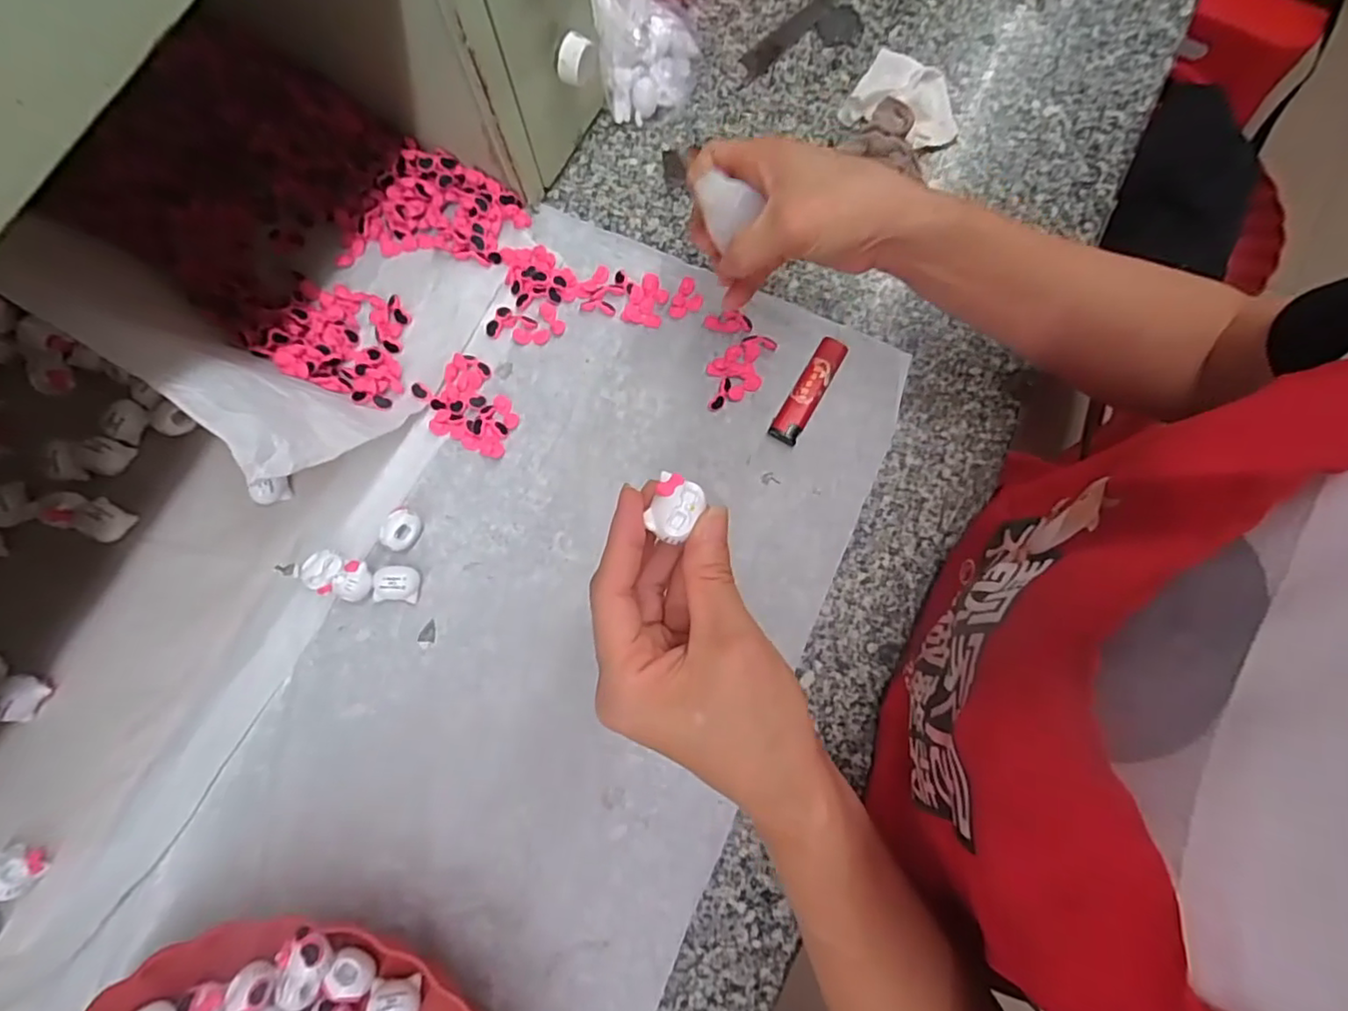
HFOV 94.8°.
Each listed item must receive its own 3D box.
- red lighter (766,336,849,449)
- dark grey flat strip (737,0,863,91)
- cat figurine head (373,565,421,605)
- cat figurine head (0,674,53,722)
[{"bbox_3d":[0.088,-0.075,0.404,0.019,0.011,0.076,30,80,6],"label":"red lighter"},{"bbox_3d":[0.094,-0.345,0.462,0.104,0.004,0.047,-41,81,-8],"label":"dark grey flat strip"},{"bbox_3d":[-0.167,0.047,0.375,0.025,0.019,0.021,5,78,1],"label":"cat figurine head"},{"bbox_3d":[-0.367,0.107,0.347,0.020,0.014,0.024,34,80,6],"label":"cat figurine head"}]

